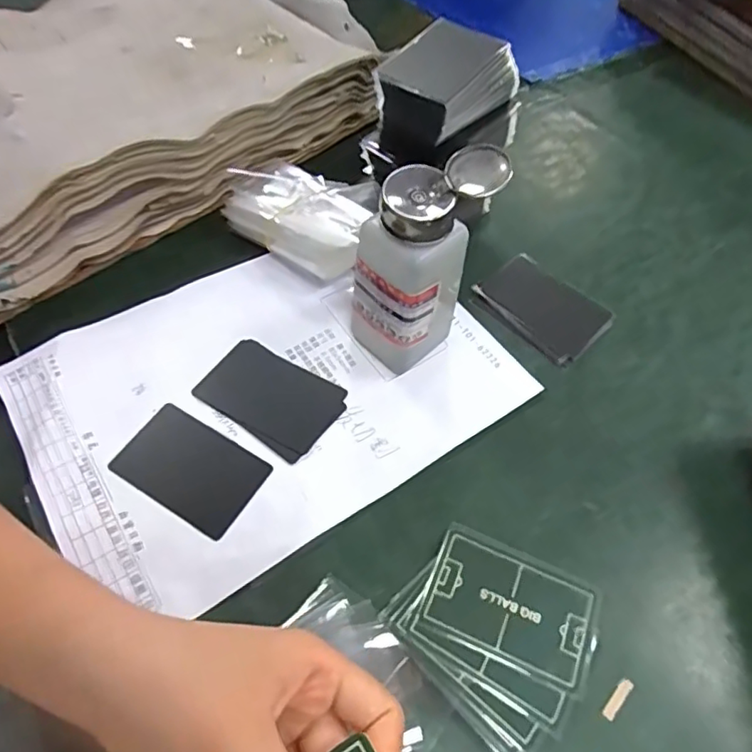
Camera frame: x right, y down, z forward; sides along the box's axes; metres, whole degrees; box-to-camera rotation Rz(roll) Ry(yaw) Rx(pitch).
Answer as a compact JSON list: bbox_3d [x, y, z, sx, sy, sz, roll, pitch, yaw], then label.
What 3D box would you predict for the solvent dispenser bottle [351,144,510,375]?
[{"bbox_3d":[0.025,-0.065,0.347,0.053,0.138,0.071,36,63,20],"label":"solvent dispenser bottle"}]

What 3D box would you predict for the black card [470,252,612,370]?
[{"bbox_3d":[0.123,-0.052,0.426,0.065,0.005,0.092,-39,66,-24],"label":"black card"}]

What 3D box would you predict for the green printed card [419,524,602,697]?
[{"bbox_3d":[0.072,0.120,0.300,0.086,0.004,0.056,22,59,11],"label":"green printed card"}]

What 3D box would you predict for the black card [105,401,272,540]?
[{"bbox_3d":[-0.111,0.055,0.342,0.083,0.004,0.053,28,60,15],"label":"black card"}]

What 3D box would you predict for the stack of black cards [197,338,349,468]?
[{"bbox_3d":[-0.068,0.012,0.371,0.088,0.004,0.058,32,61,17],"label":"stack of black cards"}]

